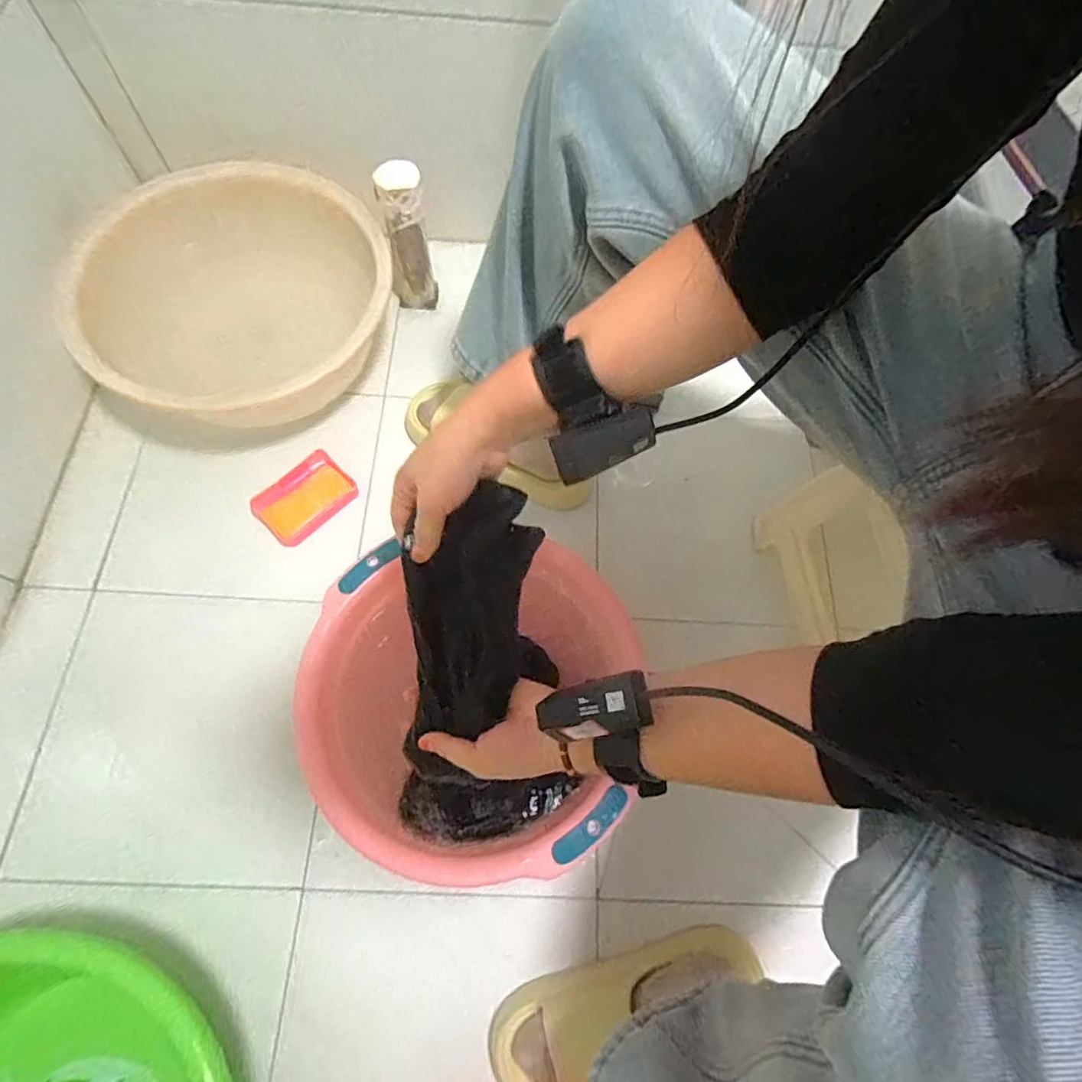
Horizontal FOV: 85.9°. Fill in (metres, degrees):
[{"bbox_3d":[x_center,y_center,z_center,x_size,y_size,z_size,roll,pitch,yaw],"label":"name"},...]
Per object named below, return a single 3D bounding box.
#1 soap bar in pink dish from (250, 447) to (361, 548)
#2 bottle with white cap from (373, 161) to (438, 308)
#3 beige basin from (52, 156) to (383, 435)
[{"bbox_3d":[-0.296,-0.056,0.726,0.112,0.031,0.086,-42,75,-17],"label":"soap bar in pink dish"},{"bbox_3d":[-0.179,-0.399,0.779,0.061,0.190,0.053,0,68,-3],"label":"bottle with white cap"},{"bbox_3d":[-0.379,-0.303,0.756,0.354,0.139,0.367,1,68,-3],"label":"beige basin"}]

